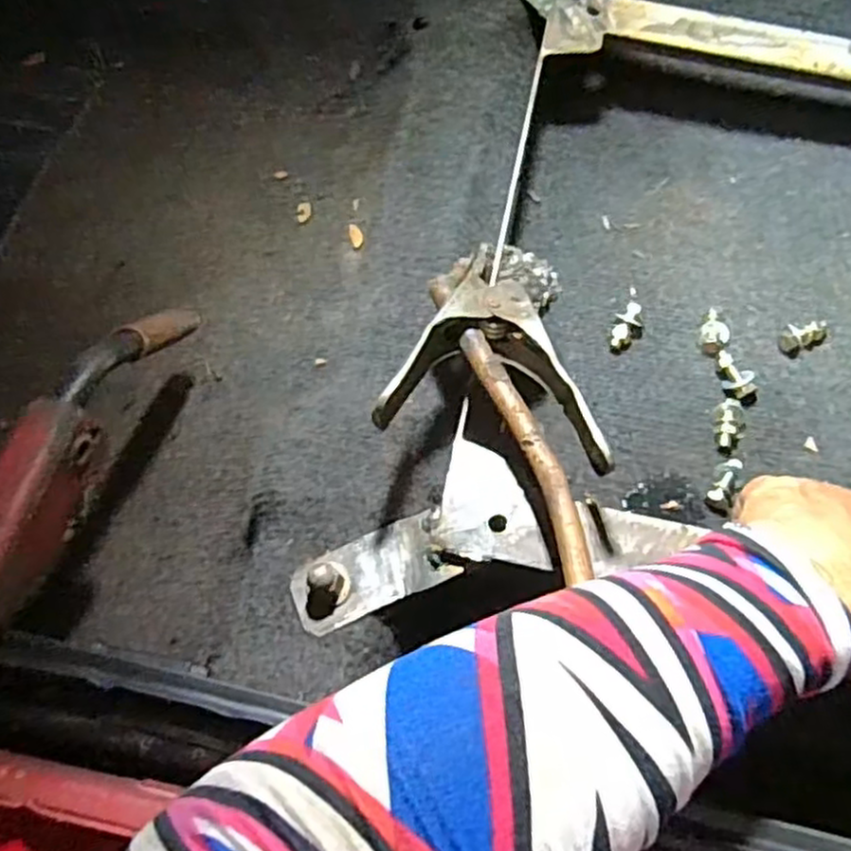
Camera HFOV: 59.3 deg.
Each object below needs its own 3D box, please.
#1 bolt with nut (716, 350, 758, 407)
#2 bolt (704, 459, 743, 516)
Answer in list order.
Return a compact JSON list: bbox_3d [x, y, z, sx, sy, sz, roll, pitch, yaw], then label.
[{"bbox_3d":[0.187,-0.029,0.448,0.019,0.016,0.031,-12,65,-3],"label":"bolt with nut"},{"bbox_3d":[0.169,0.035,0.427,0.013,0.011,0.034,21,67,11],"label":"bolt"}]

